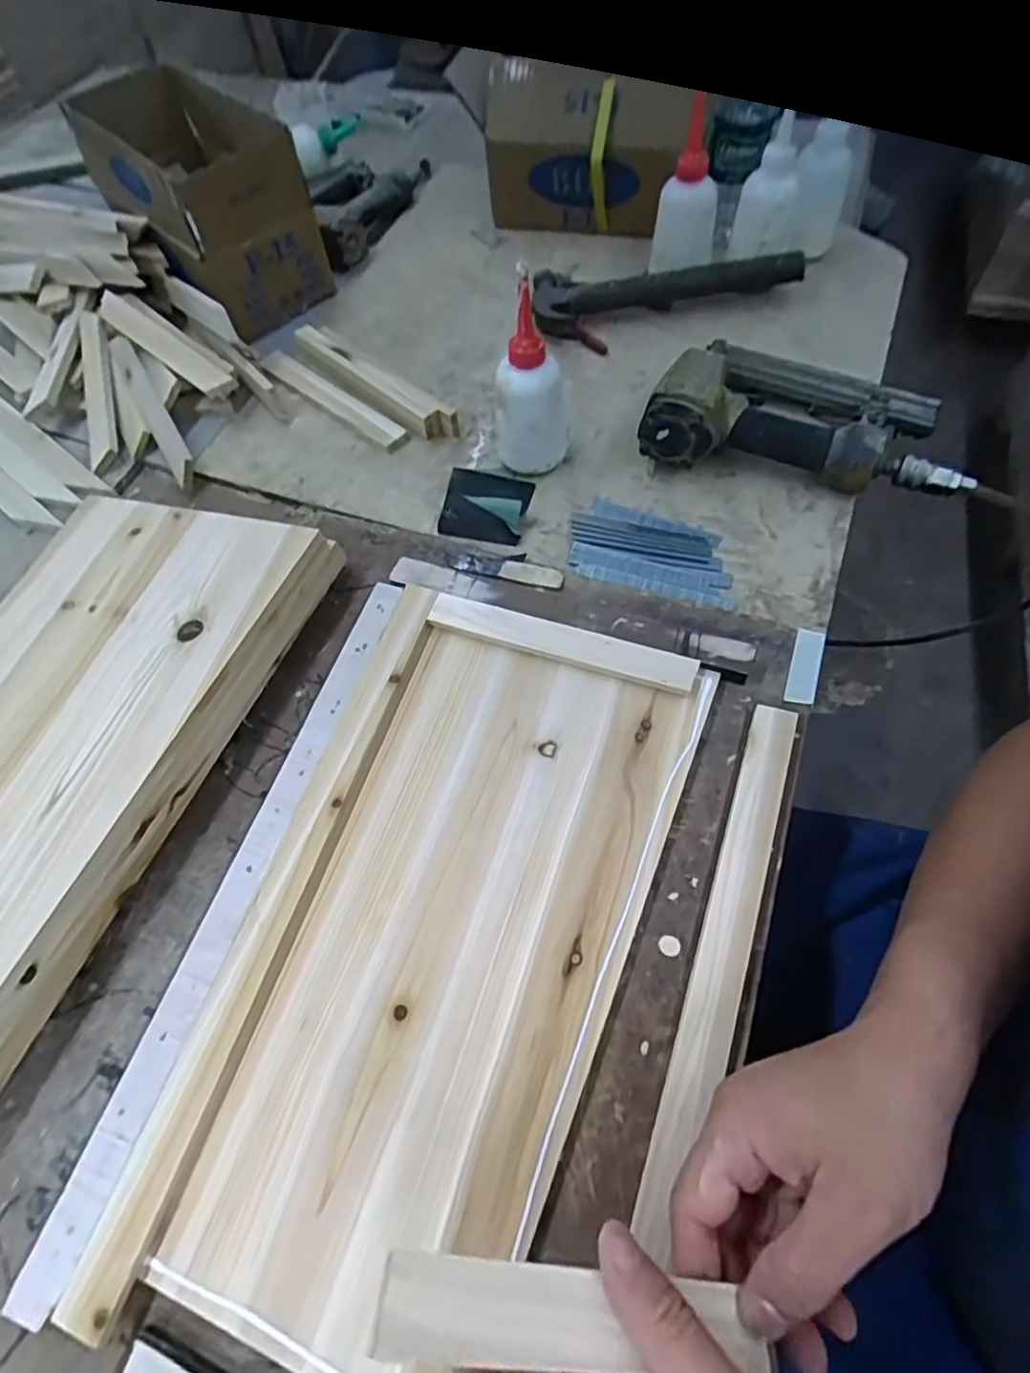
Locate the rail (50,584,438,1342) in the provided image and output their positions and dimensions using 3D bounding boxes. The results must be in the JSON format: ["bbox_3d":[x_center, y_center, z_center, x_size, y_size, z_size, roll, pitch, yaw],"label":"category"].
[{"bbox_3d":[-0.139,0.119,0.416,0.035,0.022,0.447,14,62,11],"label":"rail"}]

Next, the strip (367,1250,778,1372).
[{"bbox_3d":[0.026,0.231,0.237,0.157,0.012,0.026,20,60,-15],"label":"strip"}]

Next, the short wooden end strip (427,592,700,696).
[{"bbox_3d":[0.032,-0.033,0.479,0.201,0.011,0.027,17,63,13],"label":"short wooden end strip"}]

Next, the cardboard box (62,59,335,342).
[{"bbox_3d":[-0.339,-0.528,0.726,0.150,0.155,0.226,-40,65,-17],"label":"cardboard box"}]

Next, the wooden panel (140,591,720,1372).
[{"bbox_3d":[-0.029,0.139,0.393,0.195,0.023,0.421,17,63,13],"label":"wooden panel"}]

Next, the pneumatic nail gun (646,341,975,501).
[{"bbox_3d":[0.253,-0.243,0.567,0.250,0.069,0.148,15,62,12],"label":"pneumatic nail gun"}]

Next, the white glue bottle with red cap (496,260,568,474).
[{"bbox_3d":[0.012,-0.249,0.537,0.062,0.162,0.056,0,60,4],"label":"white glue bottle with red cap"}]

